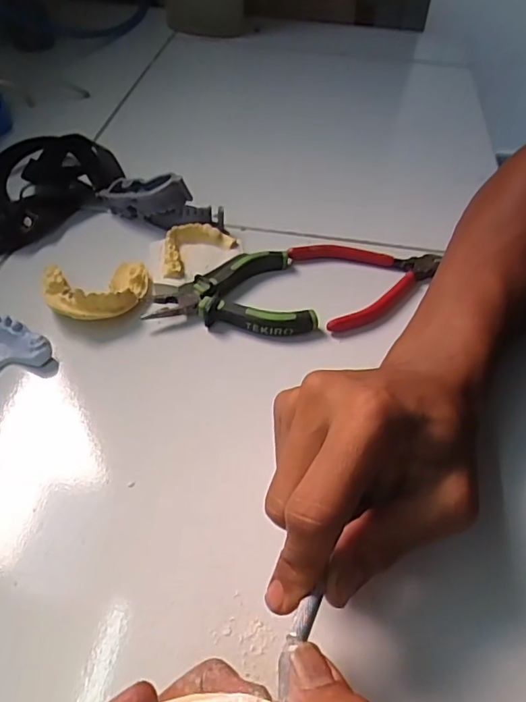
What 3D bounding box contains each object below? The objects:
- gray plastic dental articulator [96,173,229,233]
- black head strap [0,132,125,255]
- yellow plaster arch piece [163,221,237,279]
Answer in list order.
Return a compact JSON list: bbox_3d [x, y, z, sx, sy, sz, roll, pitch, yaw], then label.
[{"bbox_3d":[-0.082,-0.123,0.438,0.099,0.047,0.028,9,49,7],"label":"gray plastic dental articulator"},{"bbox_3d":[-0.205,-0.143,0.458,0.121,0.031,0.143,33,56,25],"label":"black head strap"},{"bbox_3d":[-0.056,-0.079,0.405,0.062,0.014,0.038,-36,58,-28],"label":"yellow plaster arch piece"}]

